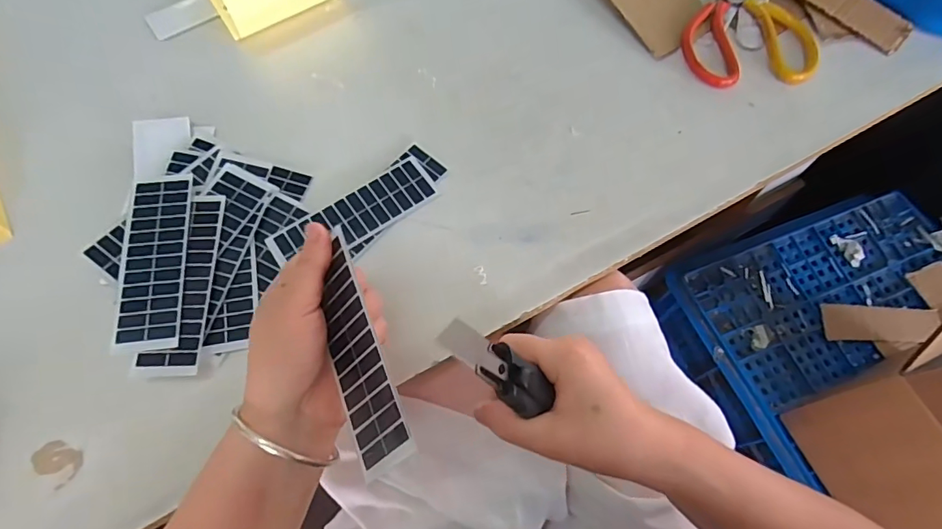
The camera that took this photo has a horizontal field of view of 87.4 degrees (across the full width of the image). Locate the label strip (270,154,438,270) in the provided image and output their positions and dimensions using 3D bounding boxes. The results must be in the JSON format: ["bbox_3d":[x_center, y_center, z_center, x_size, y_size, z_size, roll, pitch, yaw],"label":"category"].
[{"bbox_3d":[-0.092,-0.039,0.392,0.135,0.004,0.045,-33,71,-13],"label":"label strip"}]

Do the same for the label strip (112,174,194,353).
[{"bbox_3d":[-0.229,-0.005,0.358,0.045,0.005,0.135,-5,69,-6],"label":"label strip"}]

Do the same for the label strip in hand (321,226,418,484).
[{"bbox_3d":[-0.064,0.046,0.272,0.042,0.006,0.131,-41,60,30],"label":"label strip in hand"}]

